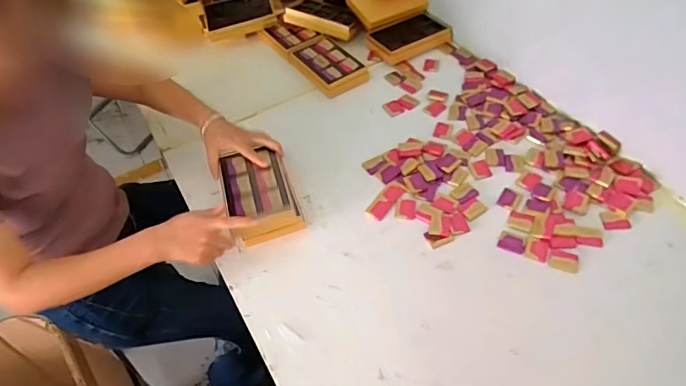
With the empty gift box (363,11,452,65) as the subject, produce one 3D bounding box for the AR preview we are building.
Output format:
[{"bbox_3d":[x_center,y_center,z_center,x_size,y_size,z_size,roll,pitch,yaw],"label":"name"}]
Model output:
[{"bbox_3d":[0.158,-0.367,1.147,0.187,0.035,0.104,-27,52,-17],"label":"empty gift box"}]

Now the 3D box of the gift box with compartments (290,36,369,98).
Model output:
[{"bbox_3d":[-0.036,-0.288,1.085,0.112,0.029,0.189,-25,52,-16],"label":"gift box with compartments"}]

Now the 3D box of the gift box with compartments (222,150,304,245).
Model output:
[{"bbox_3d":[-0.136,0.008,0.830,0.117,0.074,0.167,-17,50,-9],"label":"gift box with compartments"}]

